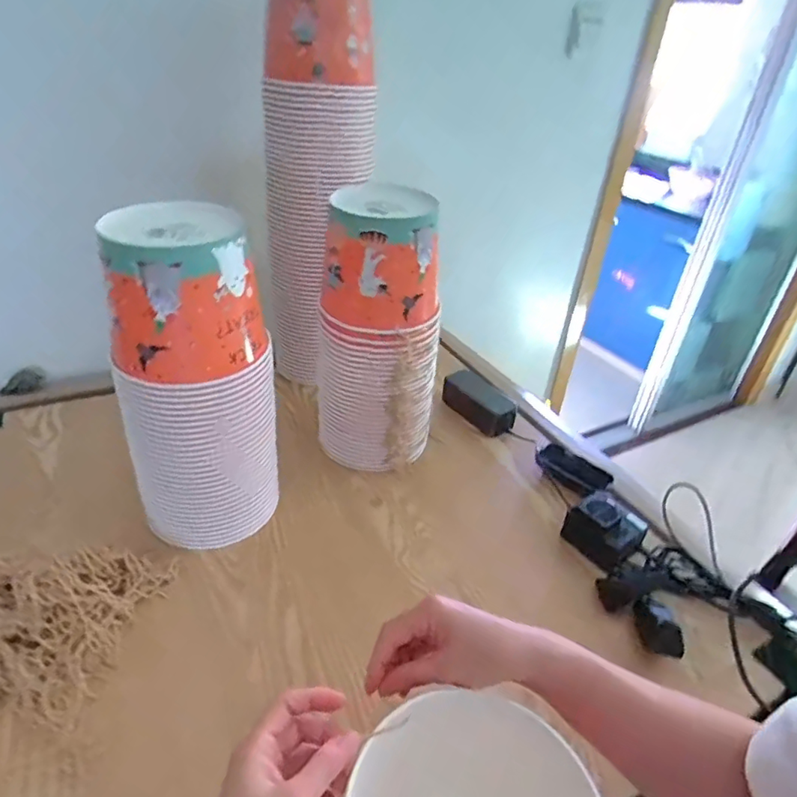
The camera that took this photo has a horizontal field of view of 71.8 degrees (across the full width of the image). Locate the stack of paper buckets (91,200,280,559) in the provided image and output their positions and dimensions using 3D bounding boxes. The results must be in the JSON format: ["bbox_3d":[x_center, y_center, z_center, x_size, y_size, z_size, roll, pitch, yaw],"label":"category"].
[{"bbox_3d":[-0.209,-0.009,0.596,0.149,0.349,0.137,3,36,-7],"label":"stack of paper buckets"}]

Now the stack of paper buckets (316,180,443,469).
[{"bbox_3d":[-0.022,-0.075,0.730,0.163,0.354,0.139,2,33,-5],"label":"stack of paper buckets"}]

